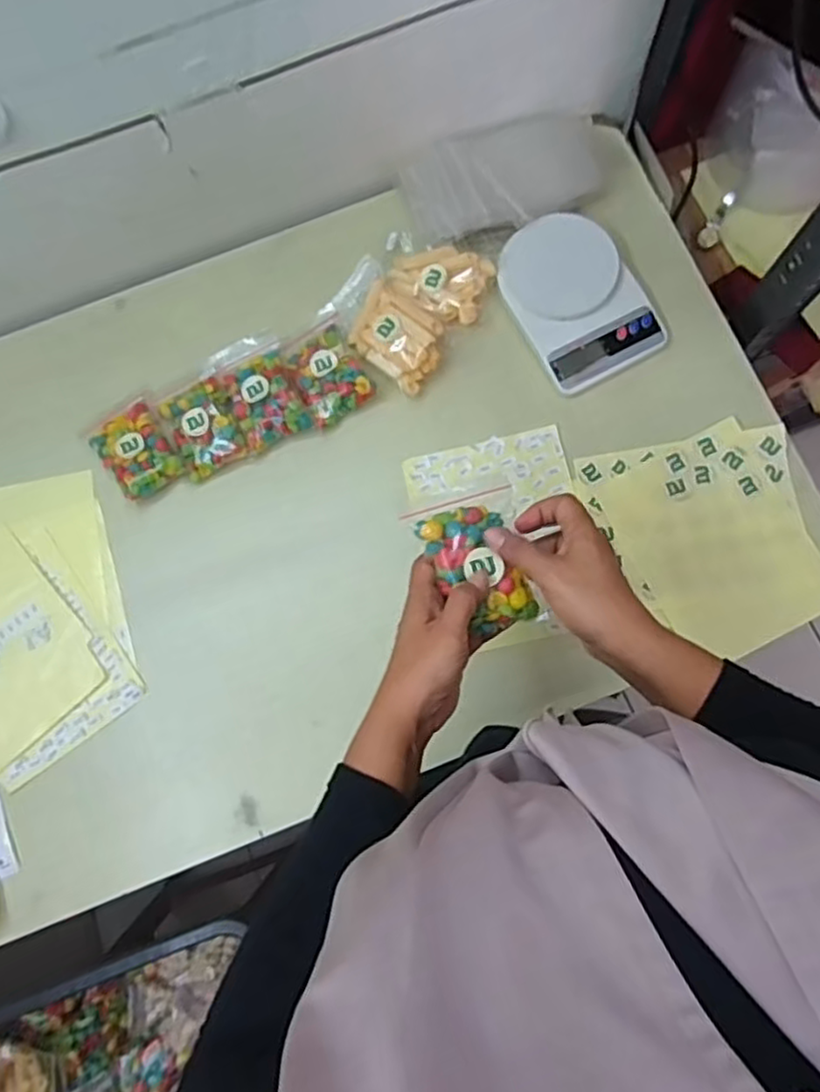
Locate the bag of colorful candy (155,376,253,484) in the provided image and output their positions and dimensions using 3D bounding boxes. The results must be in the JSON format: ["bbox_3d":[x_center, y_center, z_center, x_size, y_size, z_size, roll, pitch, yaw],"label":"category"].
[{"bbox_3d":[-0.215,-0.124,0.718,0.071,0.022,0.097,-27,78,-3],"label":"bag of colorful candy"}]

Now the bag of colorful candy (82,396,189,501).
[{"bbox_3d":[-0.282,-0.100,0.712,0.072,0.018,0.097,-35,79,-5],"label":"bag of colorful candy"}]

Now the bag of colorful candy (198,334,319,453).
[{"bbox_3d":[-0.158,-0.162,0.722,0.080,0.018,0.121,-26,78,-3],"label":"bag of colorful candy"}]

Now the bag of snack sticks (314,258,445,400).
[{"bbox_3d":[-0.023,-0.233,0.720,0.078,0.027,0.142,-42,80,-6],"label":"bag of snack sticks"}]

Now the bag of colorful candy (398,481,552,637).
[{"bbox_3d":[0.050,0.012,0.524,0.079,0.031,0.105,-17,78,-3],"label":"bag of colorful candy"}]

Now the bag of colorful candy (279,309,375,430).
[{"bbox_3d":[-0.088,-0.185,0.726,0.074,0.020,0.108,-29,78,-3],"label":"bag of colorful candy"}]

